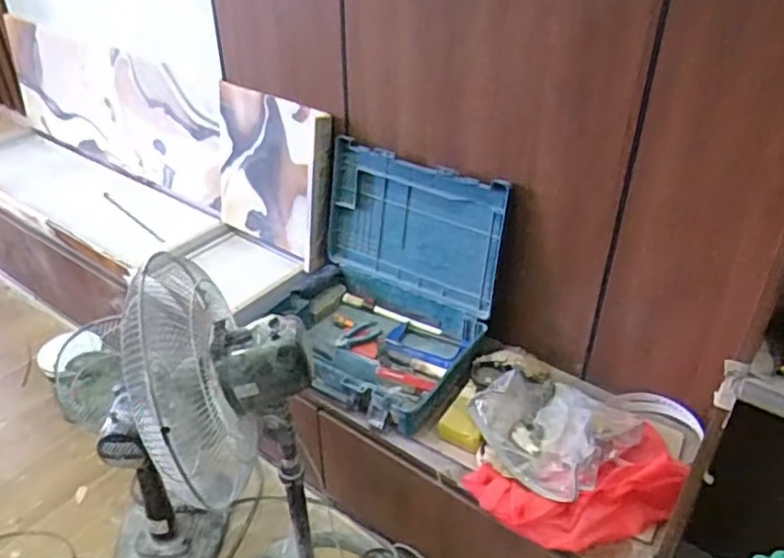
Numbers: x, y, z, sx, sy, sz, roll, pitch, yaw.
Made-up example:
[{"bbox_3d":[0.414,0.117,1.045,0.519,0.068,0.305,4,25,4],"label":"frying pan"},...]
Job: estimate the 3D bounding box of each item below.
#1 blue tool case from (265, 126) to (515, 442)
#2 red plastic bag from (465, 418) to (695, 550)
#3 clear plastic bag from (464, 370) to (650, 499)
[{"bbox_3d":[-0.042,-0.006,1.540,0.516,0.379,0.441,23,41,29],"label":"blue tool case"},{"bbox_3d":[0.379,0.396,1.289,0.422,0.104,0.204,-9,36,-13],"label":"red plastic bag"},{"bbox_3d":[0.330,0.298,1.386,0.285,0.057,0.289,-30,45,-35],"label":"clear plastic bag"}]

